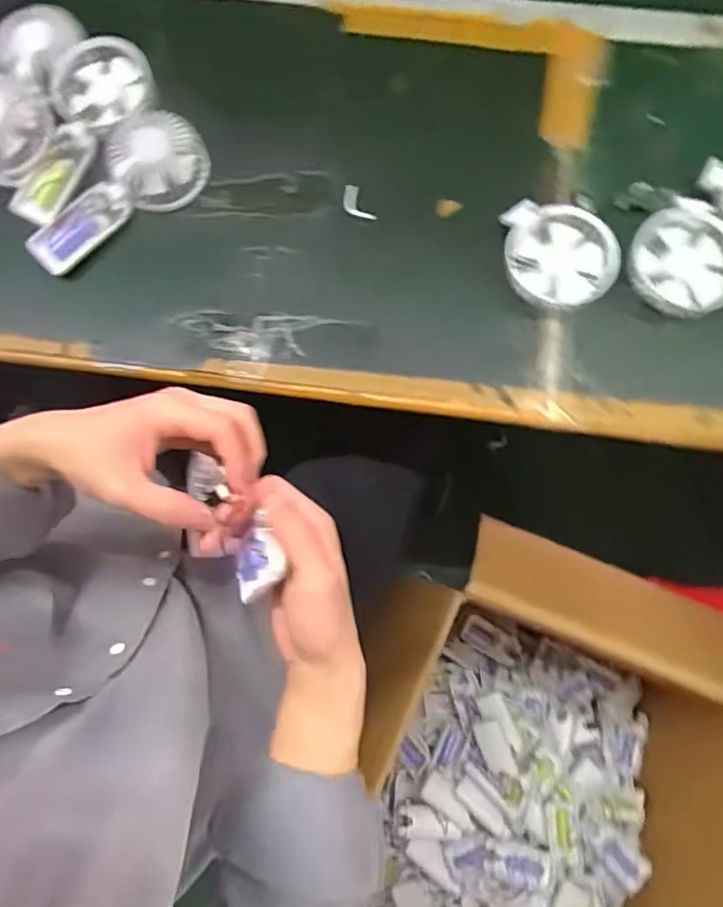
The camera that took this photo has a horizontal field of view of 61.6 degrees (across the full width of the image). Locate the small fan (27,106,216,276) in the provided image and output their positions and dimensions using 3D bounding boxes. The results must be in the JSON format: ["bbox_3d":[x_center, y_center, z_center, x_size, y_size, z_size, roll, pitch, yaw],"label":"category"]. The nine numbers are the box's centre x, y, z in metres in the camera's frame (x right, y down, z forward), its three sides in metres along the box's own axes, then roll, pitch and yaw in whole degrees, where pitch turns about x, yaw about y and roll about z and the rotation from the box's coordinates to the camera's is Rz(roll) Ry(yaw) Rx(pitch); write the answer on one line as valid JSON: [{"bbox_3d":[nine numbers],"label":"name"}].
[{"bbox_3d":[-0.227,-0.239,0.555,0.179,0.043,0.069,-38,79,-7],"label":"small fan"}]

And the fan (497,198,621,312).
[{"bbox_3d":[0.176,-0.175,0.543,0.096,0.035,0.089,0,78,1],"label":"fan"}]

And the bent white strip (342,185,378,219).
[{"bbox_3d":[-0.005,-0.235,0.574,0.020,0.012,0.041,-31,79,-5],"label":"bent white strip"}]

